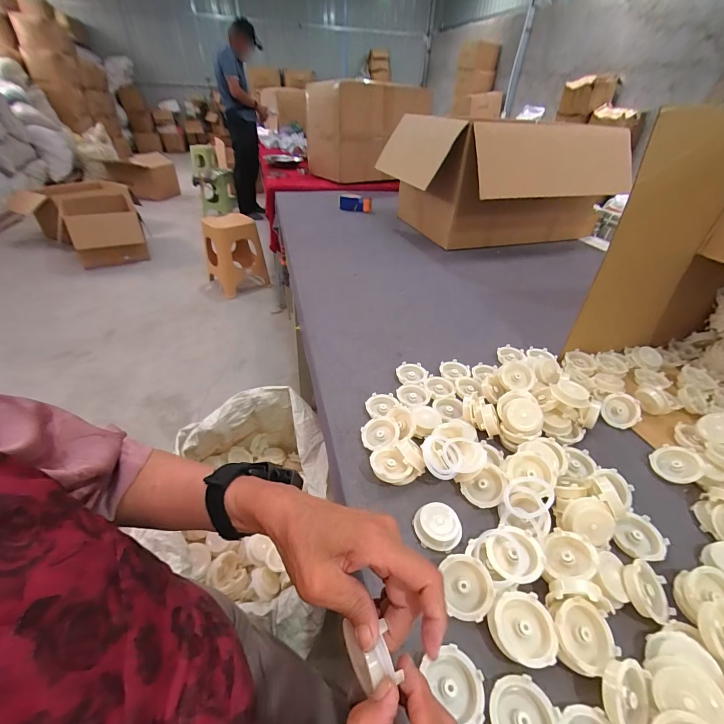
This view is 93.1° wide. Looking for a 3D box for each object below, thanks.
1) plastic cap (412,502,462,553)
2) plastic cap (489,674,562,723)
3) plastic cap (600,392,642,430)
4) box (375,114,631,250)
[{"bbox_3d":[0.093,0.206,0.427,0.056,0.023,0.051,0,38,0],"label":"plastic cap"},{"bbox_3d":[0.141,0.315,0.299,0.056,0.013,0.058,0,38,0],"label":"plastic cap"},{"bbox_3d":[0.448,0.085,0.593,0.055,0.059,0.020,-19,-8,33],"label":"plastic cap"},{"bbox_3d":[0.523,-0.690,1.302,0.767,0.368,0.454,-14,40,-17],"label":"box"}]

